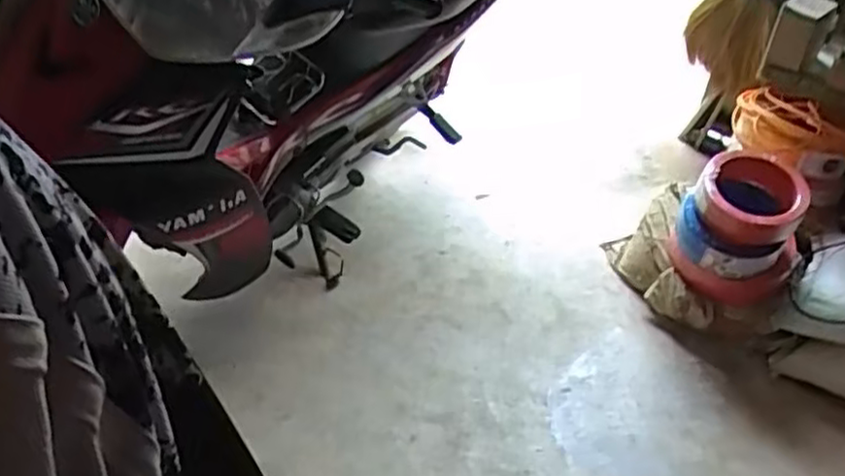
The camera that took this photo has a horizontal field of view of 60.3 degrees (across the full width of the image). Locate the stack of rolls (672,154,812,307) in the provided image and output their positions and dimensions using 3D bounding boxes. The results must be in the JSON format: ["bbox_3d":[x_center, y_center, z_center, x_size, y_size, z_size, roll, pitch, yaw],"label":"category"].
[{"bbox_3d":[0.678,-0.039,1.544,0.229,0.222,0.279,22,43,22],"label":"stack of rolls"}]

